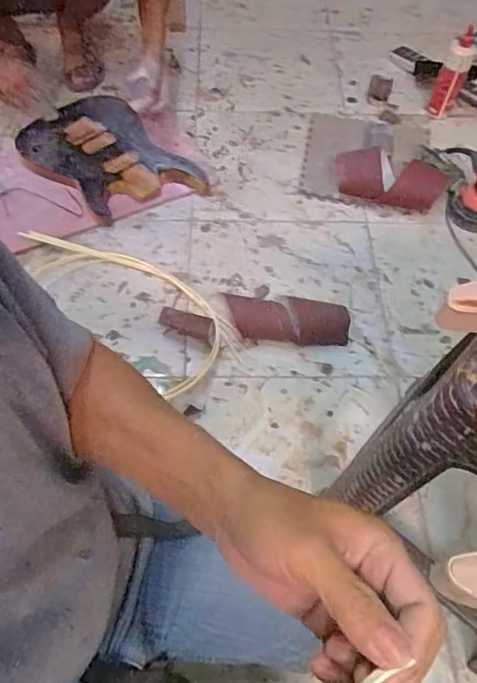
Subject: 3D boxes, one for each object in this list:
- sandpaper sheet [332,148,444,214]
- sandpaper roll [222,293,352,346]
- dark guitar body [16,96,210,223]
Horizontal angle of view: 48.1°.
[{"bbox_3d":[0.343,-0.372,1.222,0.248,0.039,0.128,13,81,4],"label":"sandpaper sheet"},{"bbox_3d":[0.092,-0.041,1.049,0.244,0.055,0.076,9,58,2],"label":"sandpaper roll"},{"bbox_3d":[-0.307,-0.433,1.273,0.309,0.066,0.407,-34,65,-21],"label":"dark guitar body"}]

